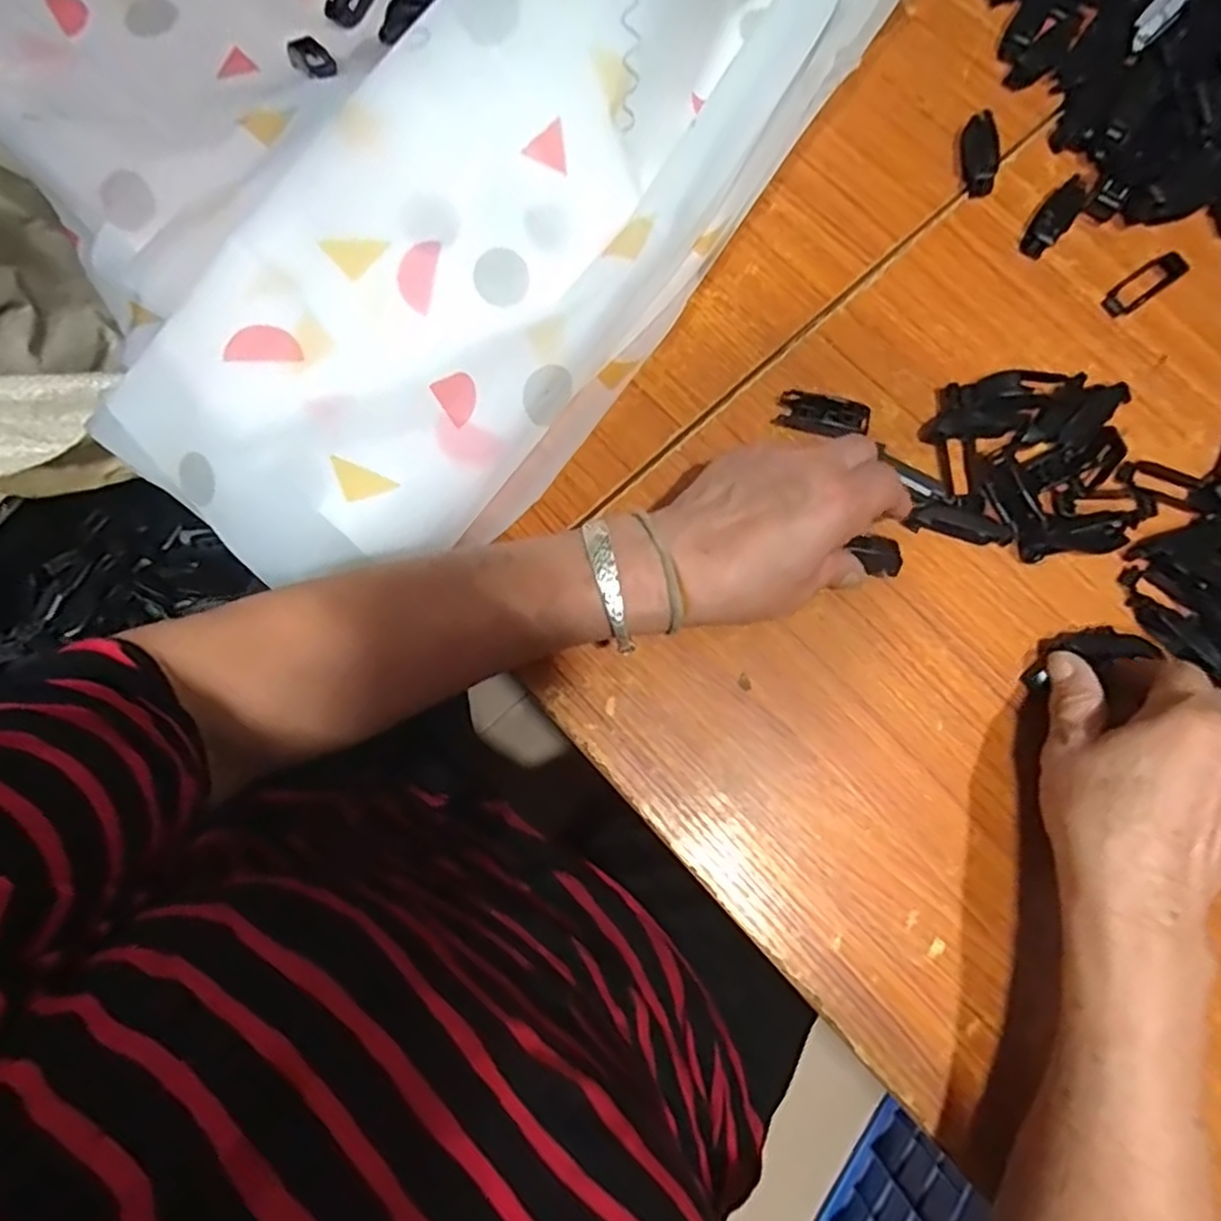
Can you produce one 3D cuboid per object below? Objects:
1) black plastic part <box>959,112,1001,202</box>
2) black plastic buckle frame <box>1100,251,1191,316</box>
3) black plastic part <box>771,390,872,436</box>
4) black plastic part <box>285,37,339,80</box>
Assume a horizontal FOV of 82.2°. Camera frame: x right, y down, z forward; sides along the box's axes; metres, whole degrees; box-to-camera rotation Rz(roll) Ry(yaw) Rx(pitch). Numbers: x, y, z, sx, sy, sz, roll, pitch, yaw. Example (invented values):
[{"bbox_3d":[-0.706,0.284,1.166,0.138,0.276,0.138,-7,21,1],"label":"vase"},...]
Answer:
[{"bbox_3d":[0.223,-0.276,0.424,0.016,0.017,0.047,0,79,-1],"label":"black plastic part"},{"bbox_3d":[0.316,-0.193,0.414,0.054,0.007,0.018,-36,85,-2],"label":"black plastic buckle frame"},{"bbox_3d":[0.119,-0.109,0.392,0.050,0.013,0.019,12,79,2],"label":"black plastic part"},{"bbox_3d":[-0.181,-0.336,0.426,0.022,0.006,0.048,-41,69,-7],"label":"black plastic part"}]

